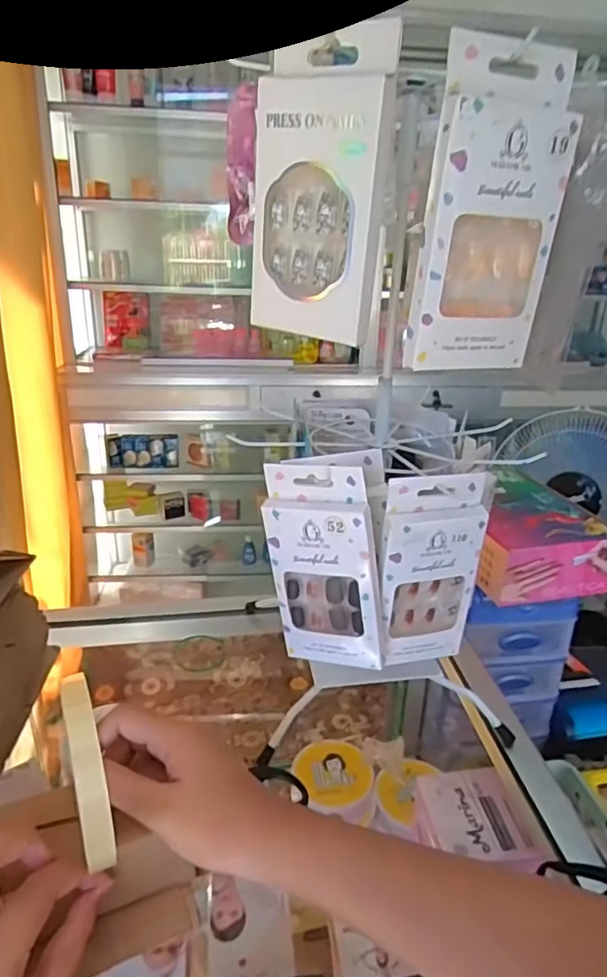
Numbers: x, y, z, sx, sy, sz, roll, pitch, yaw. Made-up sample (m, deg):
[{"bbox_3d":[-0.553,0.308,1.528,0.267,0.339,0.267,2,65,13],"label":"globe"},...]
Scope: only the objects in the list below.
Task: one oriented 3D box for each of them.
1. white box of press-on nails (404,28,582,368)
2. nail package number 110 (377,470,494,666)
[{"bbox_3d":[0.091,-0.131,0.284,0.073,0.139,0.015,-7,24,-20],"label":"white box of press-on nails"},{"bbox_3d":[0.084,0.057,0.397,0.072,0.134,0.016,-5,24,-15],"label":"nail package number 110"}]

